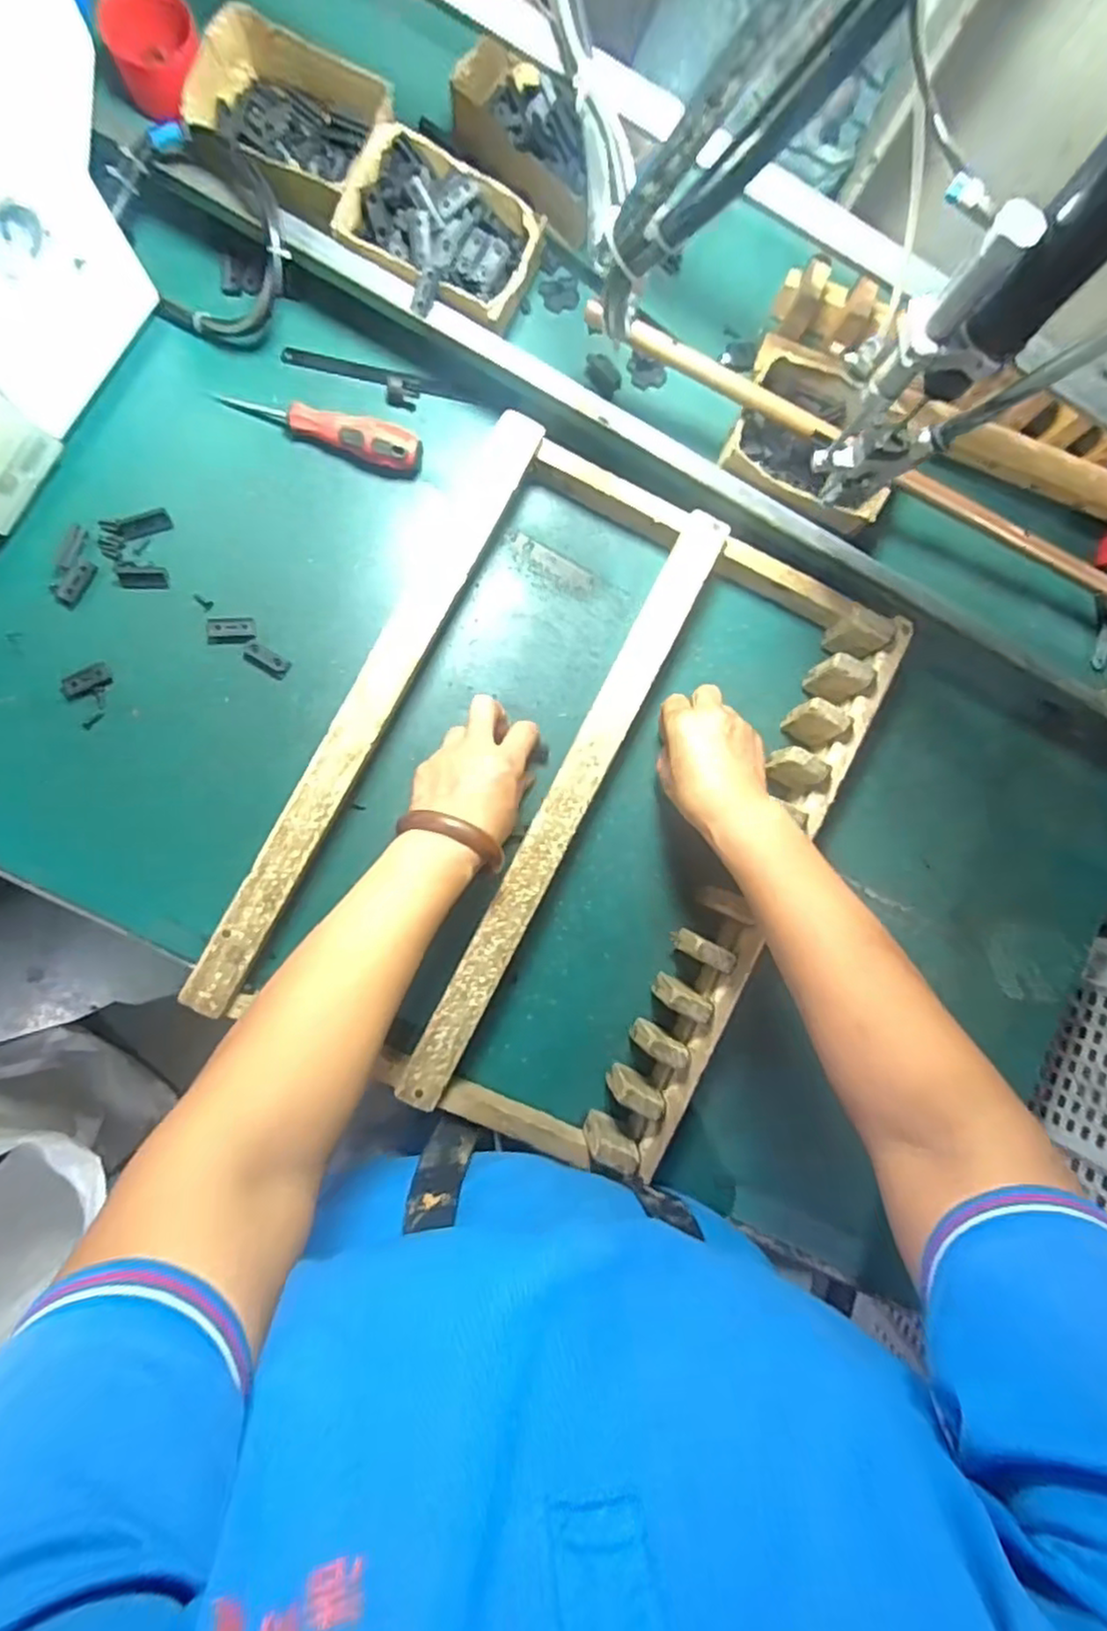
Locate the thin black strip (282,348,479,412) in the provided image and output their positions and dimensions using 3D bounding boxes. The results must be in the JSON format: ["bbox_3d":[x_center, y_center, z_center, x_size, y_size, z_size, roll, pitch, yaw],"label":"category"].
[{"bbox_3d":[-0.141,-0.348,0.564,0.150,0.009,0.023,12,87,-6],"label":"thin black strip"}]

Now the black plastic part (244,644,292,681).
[{"bbox_3d":[-0.227,-0.122,0.551,0.037,0.004,0.016,28,86,-5],"label":"black plastic part"}]

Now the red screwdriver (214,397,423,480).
[{"bbox_3d":[-0.179,-0.310,0.551,0.154,0.027,0.030,21,86,-5],"label":"red screwdriver"}]

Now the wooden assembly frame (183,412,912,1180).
[{"bbox_3d":[0.013,-0.009,0.552,0.368,0.068,0.491,27,86,-5],"label":"wooden assembly frame"}]

